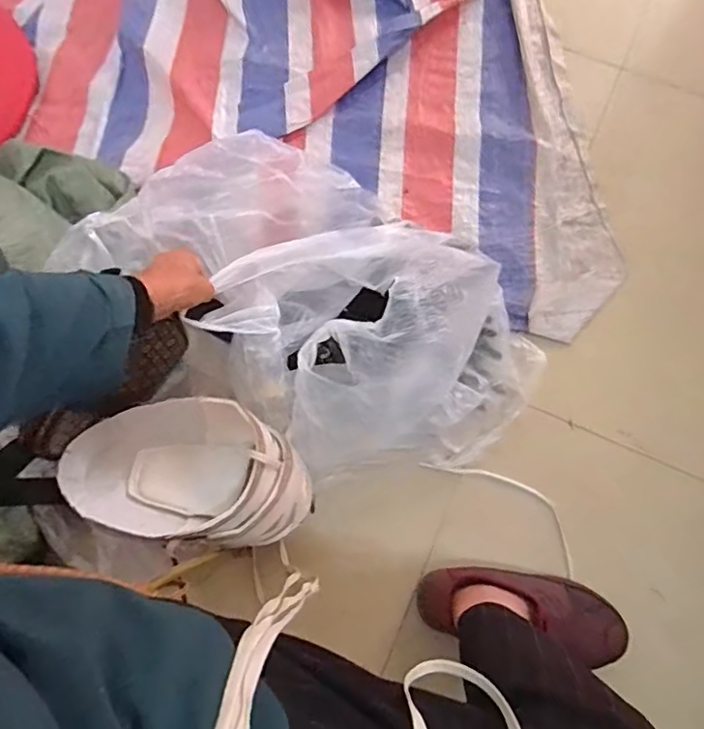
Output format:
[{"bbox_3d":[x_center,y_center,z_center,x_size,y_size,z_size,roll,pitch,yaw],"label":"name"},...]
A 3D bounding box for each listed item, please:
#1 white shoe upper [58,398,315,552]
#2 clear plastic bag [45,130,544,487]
[{"bbox_3d":[-0.195,0.118,0.639,0.287,0.121,0.157,5,74,2],"label":"white shoe upper"},{"bbox_3d":[-0.039,-0.075,0.691,0.545,0.183,0.334,30,77,8],"label":"clear plastic bag"}]

